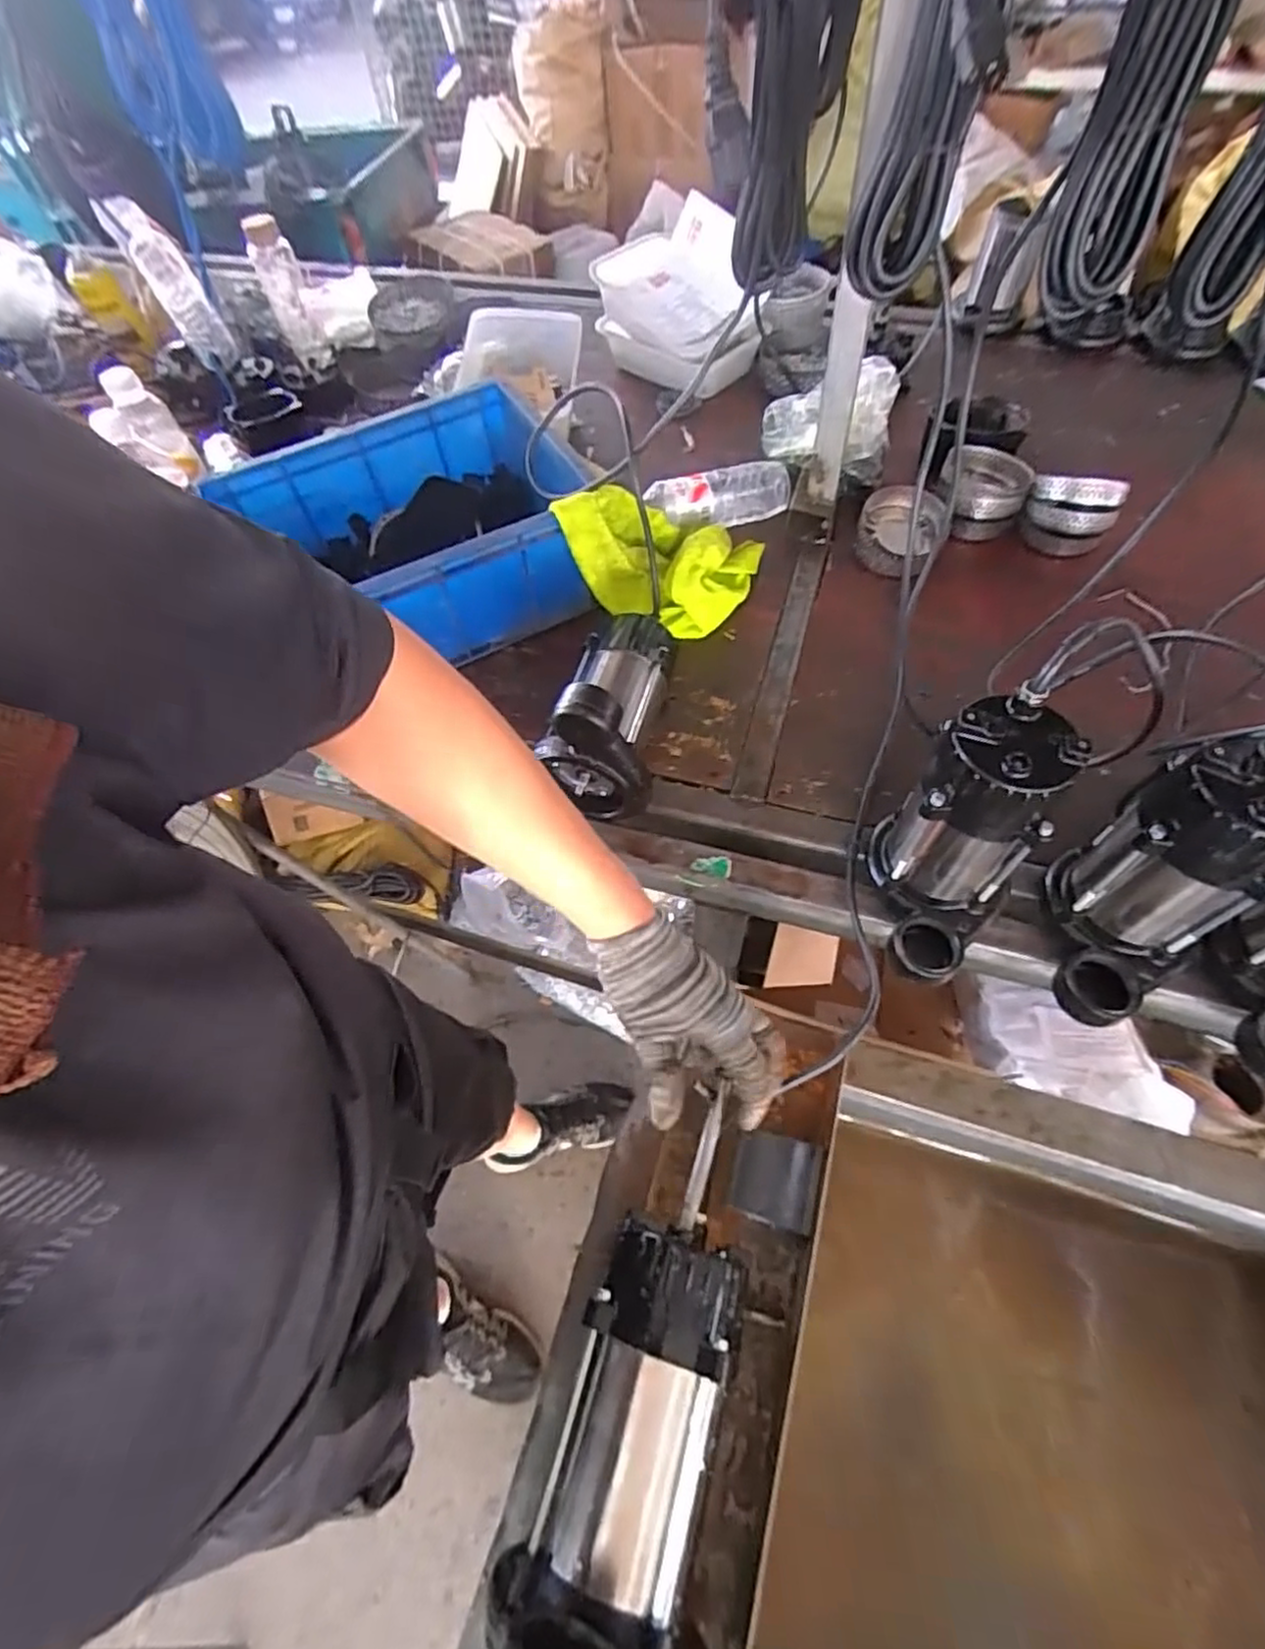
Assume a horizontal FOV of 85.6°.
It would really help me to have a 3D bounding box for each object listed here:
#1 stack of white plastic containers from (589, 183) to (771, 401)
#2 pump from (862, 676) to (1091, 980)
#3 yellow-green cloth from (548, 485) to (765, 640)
[{"bbox_3d":[0.057,-0.813,1.057,0.171,0.206,0.259,-27,61,-12],"label":"stack of white plastic containers"},{"bbox_3d":[0.257,0.021,0.527,0.092,0.206,0.153,4,59,6],"label":"pump"},{"bbox_3d":[0.039,-0.327,0.787,0.191,0.151,0.171,16,61,13],"label":"yellow-green cloth"}]

